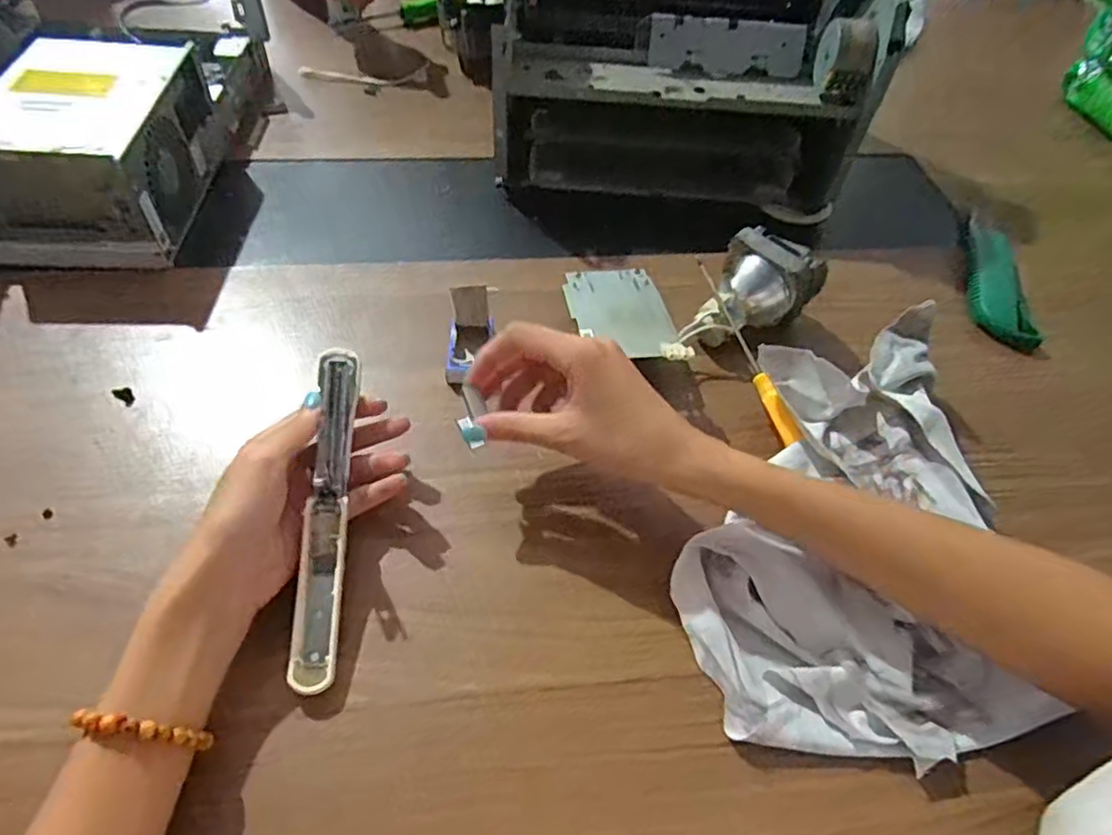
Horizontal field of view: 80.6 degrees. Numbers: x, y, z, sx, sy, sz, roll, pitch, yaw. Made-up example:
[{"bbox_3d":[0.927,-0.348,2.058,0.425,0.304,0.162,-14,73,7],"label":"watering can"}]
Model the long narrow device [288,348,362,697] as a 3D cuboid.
[{"bbox_3d":[-0.117,0.046,0.338,0.021,0.020,0.174,-1,70,-3],"label":"long narrow device"}]

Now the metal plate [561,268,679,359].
[{"bbox_3d":[0.045,-0.073,0.455,0.066,0.007,0.105,-9,47,-9],"label":"metal plate"}]

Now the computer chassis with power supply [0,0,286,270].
[{"bbox_3d":[-0.433,-0.271,0.538,0.320,0.095,0.327,-2,52,-1],"label":"computer chassis with power supply"}]

